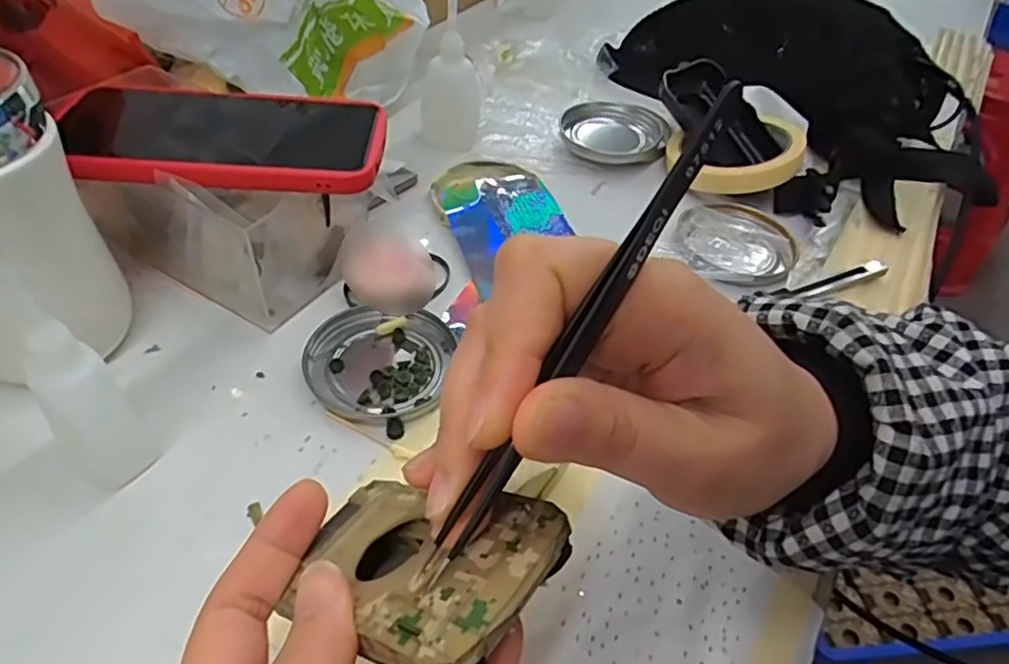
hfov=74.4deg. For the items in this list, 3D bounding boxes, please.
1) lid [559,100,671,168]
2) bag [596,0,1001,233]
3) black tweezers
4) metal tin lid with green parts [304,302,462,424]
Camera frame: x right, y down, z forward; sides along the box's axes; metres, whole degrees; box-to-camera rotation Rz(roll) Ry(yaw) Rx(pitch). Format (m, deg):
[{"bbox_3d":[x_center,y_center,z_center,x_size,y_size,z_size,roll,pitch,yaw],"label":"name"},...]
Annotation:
[{"bbox_3d":[0.088,-0.159,0.526,0.084,0.016,0.083,3,43,-2],"label":"lid"},{"bbox_3d":[0.231,-0.222,0.549,0.178,0.090,0.340,-15,49,-22],"label":"bag"},{"bbox_3d":[0.013,0.009,0.153,0.004,0.123,0.008,38,11,30],"label":"black tweezers"},{"bbox_3d":[-0.067,0.014,0.351,0.071,0.007,0.076,12,45,4],"label":"metal tin lid with green parts"}]

